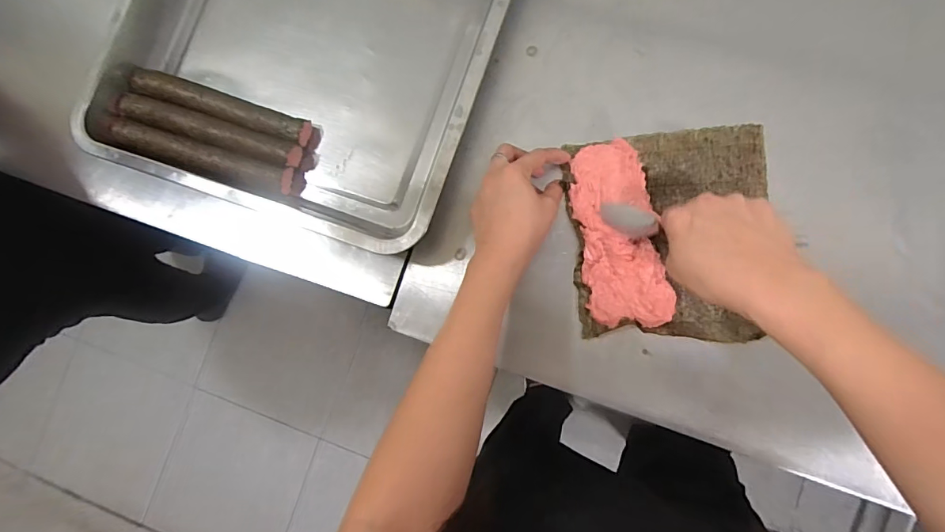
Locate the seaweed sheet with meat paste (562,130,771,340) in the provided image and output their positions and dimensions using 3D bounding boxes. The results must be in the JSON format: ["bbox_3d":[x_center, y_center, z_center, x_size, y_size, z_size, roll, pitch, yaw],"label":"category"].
[{"bbox_3d":[0.184,-0.030,0.438,0.178,0.019,0.193,-2,84,6],"label":"seaweed sheet with meat paste"}]

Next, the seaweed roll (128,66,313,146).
[{"bbox_3d":[-0.266,-0.169,0.490,0.199,0.030,0.031,19,87,8],"label":"seaweed roll"}]

